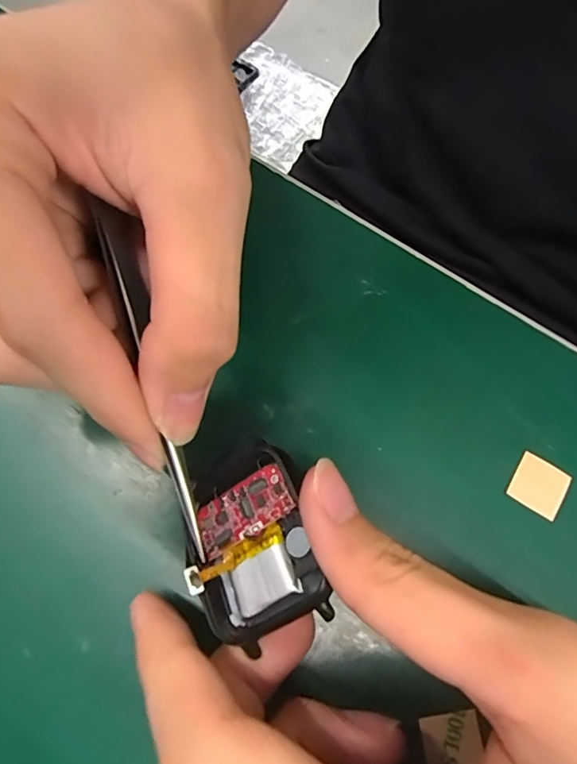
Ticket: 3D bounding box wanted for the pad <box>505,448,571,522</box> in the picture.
[{"bbox_3d":[0.076,0.031,0.148,0.015,0.004,0.015,32,76,9],"label":"pad"}]

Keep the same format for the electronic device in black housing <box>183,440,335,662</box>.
[{"bbox_3d":[-0.011,0.041,0.131,0.037,0.013,0.049,-30,56,21],"label":"electronic device in black housing"}]

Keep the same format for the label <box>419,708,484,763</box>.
[{"bbox_3d":[0.043,0.095,0.128,0.015,0.004,0.014,-7,68,-2],"label":"label"}]

